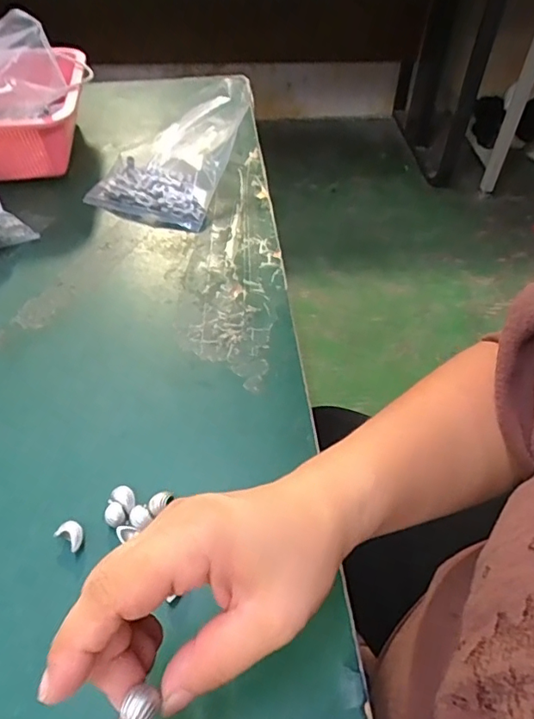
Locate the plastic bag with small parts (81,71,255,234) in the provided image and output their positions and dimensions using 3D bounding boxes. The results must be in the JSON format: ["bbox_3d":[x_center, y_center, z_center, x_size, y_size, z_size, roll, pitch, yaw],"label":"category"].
[{"bbox_3d":[-0.108,-0.238,0.573,0.138,0.082,0.176,15,51,14],"label":"plastic bag with small parts"}]

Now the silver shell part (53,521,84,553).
[{"bbox_3d":[-0.119,0.108,0.313,0.016,0.012,0.014,29,55,24],"label":"silver shell part"}]

